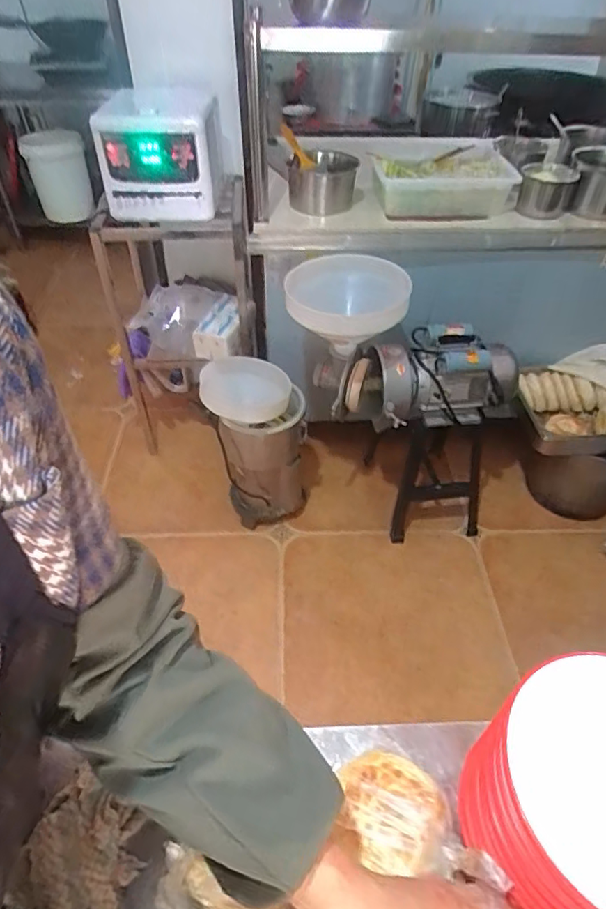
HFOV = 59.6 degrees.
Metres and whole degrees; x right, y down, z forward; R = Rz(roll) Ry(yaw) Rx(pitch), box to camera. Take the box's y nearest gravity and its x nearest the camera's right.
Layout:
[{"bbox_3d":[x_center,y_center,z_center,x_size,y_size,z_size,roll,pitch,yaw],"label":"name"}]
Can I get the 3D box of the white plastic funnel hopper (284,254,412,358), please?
[{"bbox_3d":[0.099,-0.338,1.272,0.280,0.162,0.297,1,45,-1],"label":"white plastic funnel hopper"}]

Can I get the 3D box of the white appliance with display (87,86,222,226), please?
[{"bbox_3d":[-0.355,-0.753,1.320,0.270,0.242,0.271,-1,46,-2],"label":"white appliance with display"}]

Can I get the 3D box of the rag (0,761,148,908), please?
[{"bbox_3d":[-0.185,0.339,0.439,0.089,0.035,0.100,22,49,19],"label":"rag"}]

